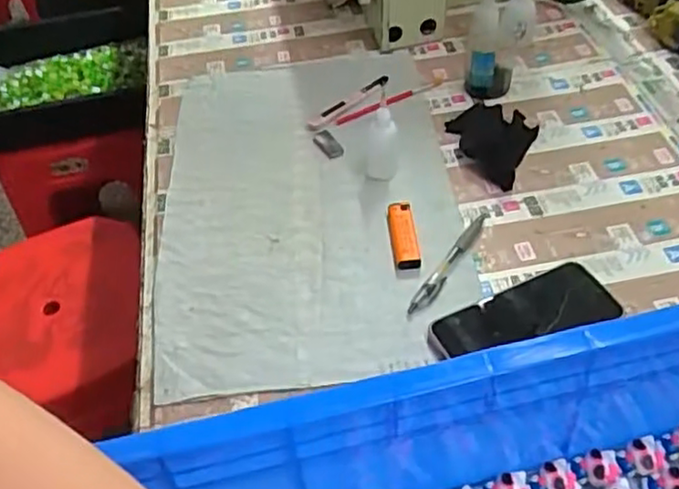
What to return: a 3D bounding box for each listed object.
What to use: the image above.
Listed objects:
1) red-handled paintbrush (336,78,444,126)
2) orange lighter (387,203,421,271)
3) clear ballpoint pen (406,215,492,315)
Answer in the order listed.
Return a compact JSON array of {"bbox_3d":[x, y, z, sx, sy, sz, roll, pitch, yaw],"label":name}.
[{"bbox_3d":[0.063,-0.176,0.823,0.153,0.008,0.014,-27,52,-17],"label":"red-handled paintbrush"},{"bbox_3d":[0.063,-0.008,0.669,0.024,0.012,0.082,-6,48,2],"label":"orange lighter"},{"bbox_3d":[0.108,0.015,0.648,0.015,0.006,0.147,24,55,25],"label":"clear ballpoint pen"}]

